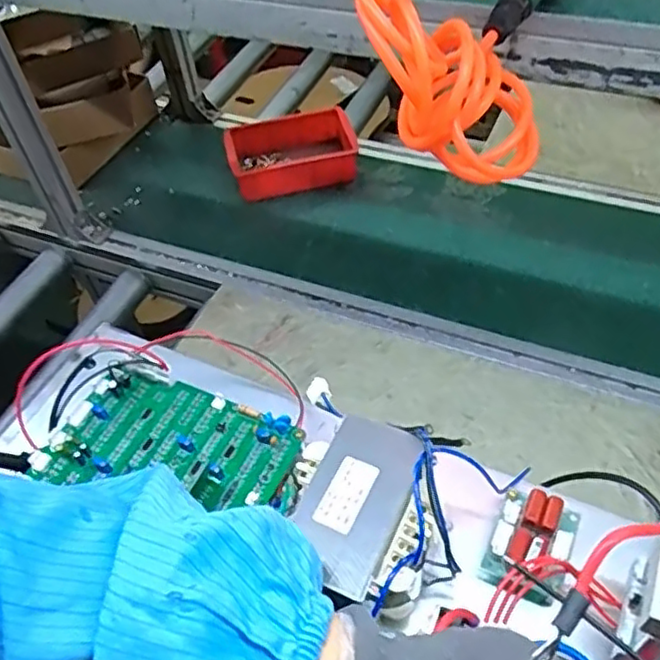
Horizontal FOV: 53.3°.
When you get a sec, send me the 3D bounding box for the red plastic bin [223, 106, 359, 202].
[{"bbox_3d":[-0.056,-0.282,1.048,0.206,0.082,0.131,-14,51,-5],"label":"red plastic bin"}]

